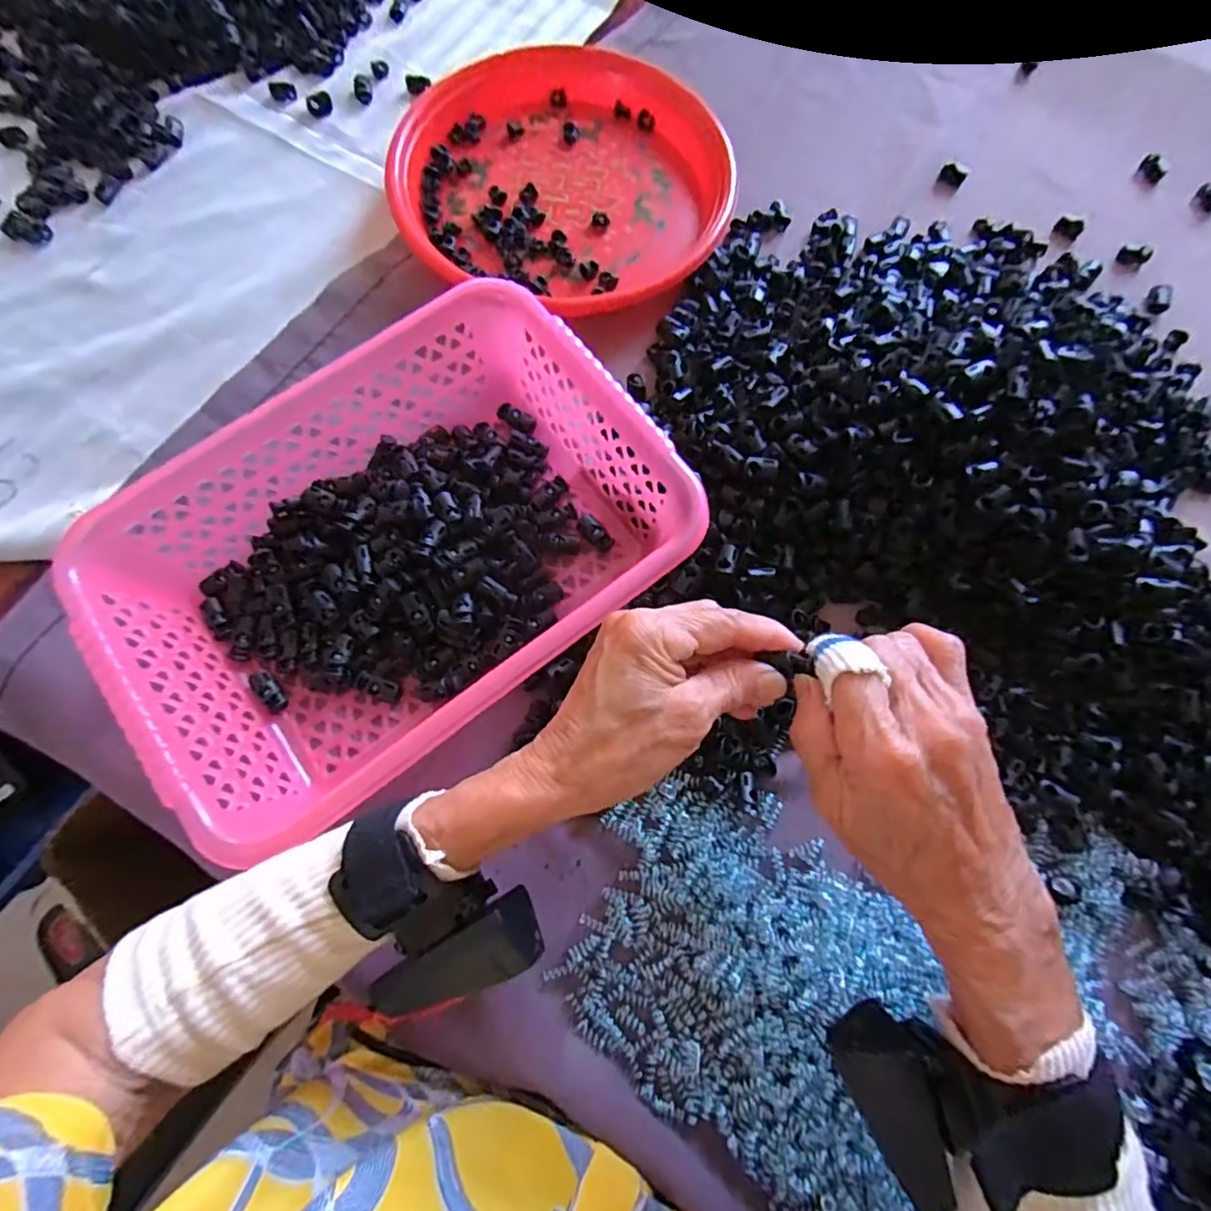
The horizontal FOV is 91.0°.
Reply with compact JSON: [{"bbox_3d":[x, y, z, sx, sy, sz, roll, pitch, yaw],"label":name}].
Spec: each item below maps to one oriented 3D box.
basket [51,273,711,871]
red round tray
[{"bbox_3d":[-0.119,-0.030,0.355,0.304,0.077,0.217,-37,78,-8],"label":"basket"},{"bbox_3d":[-0.027,-0.344,0.462,0.255,0.030,0.255,25,77,7],"label":"red round tray"}]

